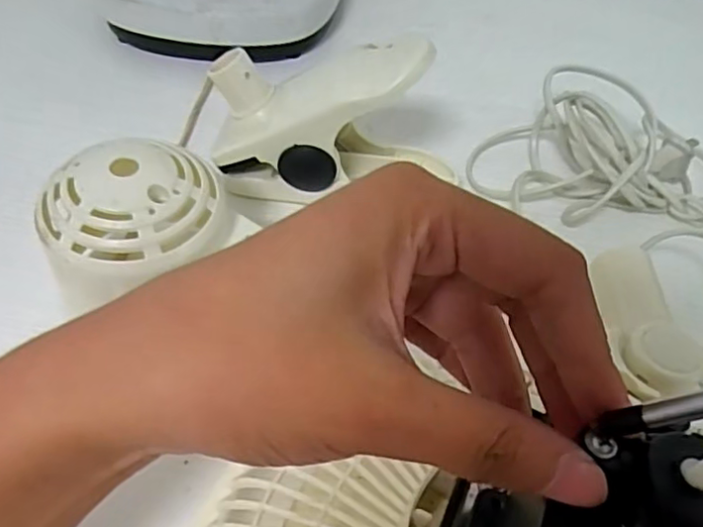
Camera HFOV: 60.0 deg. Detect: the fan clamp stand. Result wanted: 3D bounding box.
[{"bbox_3d":[-0.008,-0.079,0.345,0.137,0.101,0.050,1,52,-4],"label":"fan clamp stand"}]

